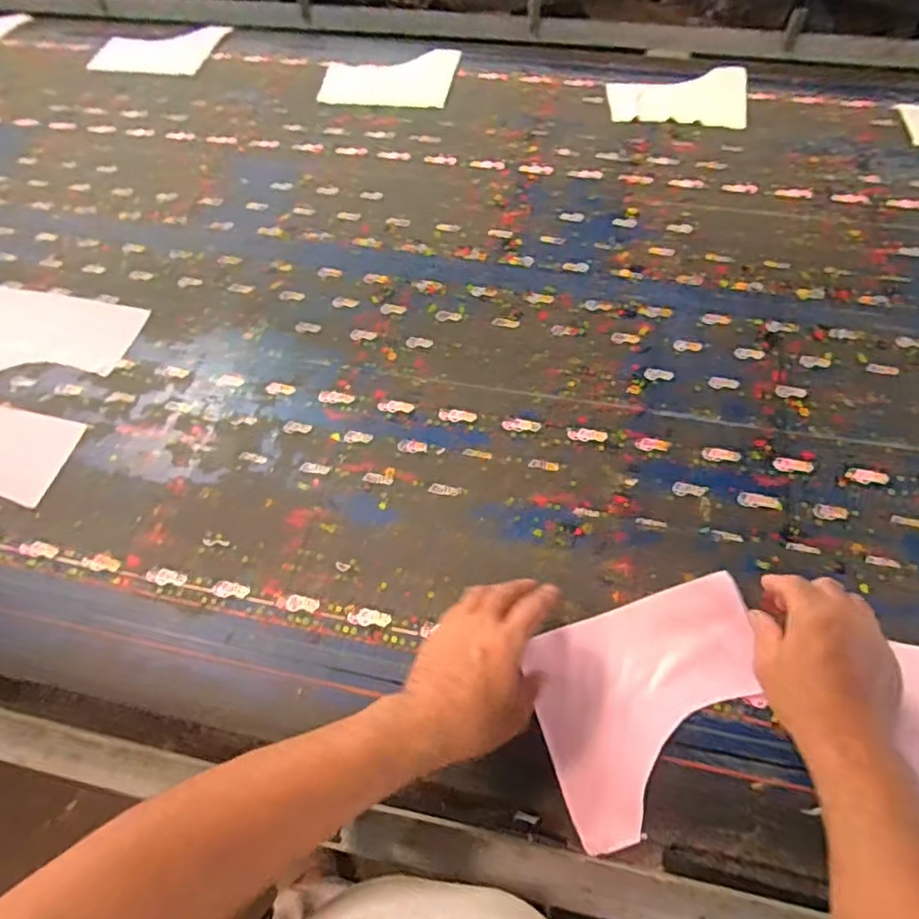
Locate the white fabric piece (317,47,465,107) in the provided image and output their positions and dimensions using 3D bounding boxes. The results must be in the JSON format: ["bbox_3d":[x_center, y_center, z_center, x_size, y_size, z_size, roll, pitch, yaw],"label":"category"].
[{"bbox_3d":[-0.129,-0.688,1.076,0.238,0.007,0.181,5,57,8],"label":"white fabric piece"}]

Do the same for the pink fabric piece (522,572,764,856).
[{"bbox_3d":[0.182,0.222,0.545,0.214,0.009,0.176,-17,67,-4],"label":"pink fabric piece"}]

